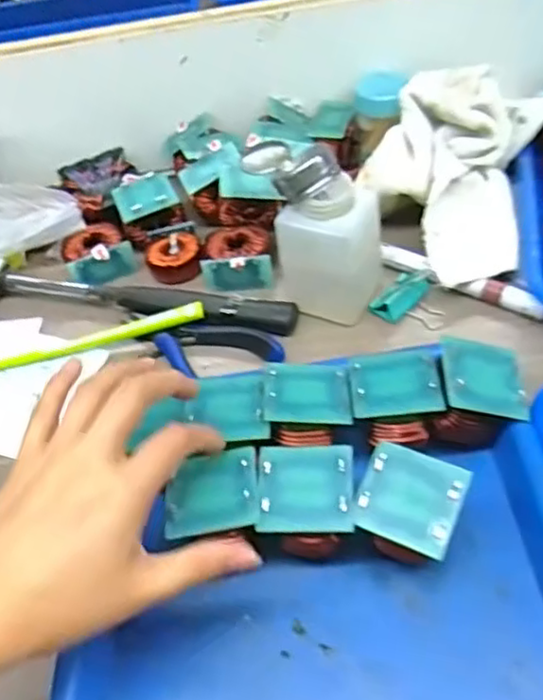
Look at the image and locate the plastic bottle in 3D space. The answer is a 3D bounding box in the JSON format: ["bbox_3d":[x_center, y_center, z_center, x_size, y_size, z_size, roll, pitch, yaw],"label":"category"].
[{"bbox_3d":[0.021,-0.082,0.437,0.090,0.094,0.053,18,54,25],"label":"plastic bottle"}]

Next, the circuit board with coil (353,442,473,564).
[{"bbox_3d":[0.069,0.082,0.332,0.048,0.049,0.046,14,53,22],"label":"circuit board with coil"}]

